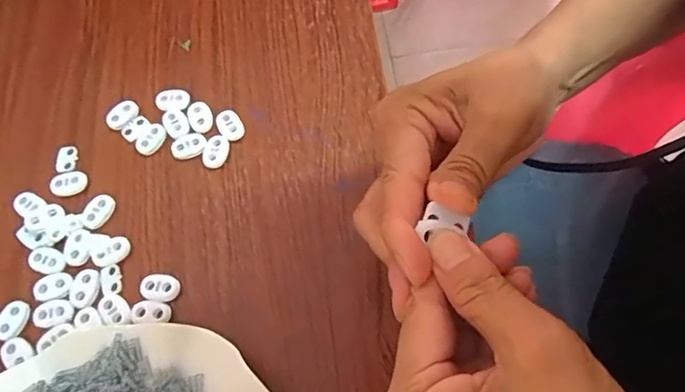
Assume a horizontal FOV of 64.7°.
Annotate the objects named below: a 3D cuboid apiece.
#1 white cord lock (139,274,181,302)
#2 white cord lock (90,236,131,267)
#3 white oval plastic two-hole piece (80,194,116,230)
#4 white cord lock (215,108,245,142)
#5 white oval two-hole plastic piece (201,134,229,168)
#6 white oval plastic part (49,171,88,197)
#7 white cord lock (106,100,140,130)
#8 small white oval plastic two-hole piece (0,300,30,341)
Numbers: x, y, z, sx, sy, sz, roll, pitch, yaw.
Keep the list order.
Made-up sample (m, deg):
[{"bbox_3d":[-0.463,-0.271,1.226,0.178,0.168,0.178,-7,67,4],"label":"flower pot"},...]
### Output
[{"bbox_3d":[-0.106,0.053,0.313,0.024,0.005,0.015,13,67,9],"label":"white cord lock"},{"bbox_3d":[-0.140,0.033,0.325,0.023,0.004,0.015,-24,66,-7],"label":"white cord lock"},{"bbox_3d":[-0.153,0.009,0.336,0.015,0.006,0.023,26,69,14],"label":"white oval plastic two-hole piece"},{"bbox_3d":[-0.074,-0.046,0.356,0.016,0.008,0.022,-32,67,-11],"label":"white cord lock"},{"bbox_3d":[-0.082,-0.028,0.349,0.015,0.007,0.021,15,67,10],"label":"white oval two-hole plastic piece"},{"bbox_3d":[-0.175,-0.008,0.346,0.023,0.005,0.015,-17,66,-4],"label":"white oval plastic part"},{"bbox_3d":[-0.148,-0.054,0.364,0.022,0.009,0.015,-35,68,-12],"label":"white cord lock"},{"bbox_3d":[-0.191,0.071,0.311,0.015,0.004,0.022,16,67,10],"label":"small white oval plastic two-hole piece"}]

